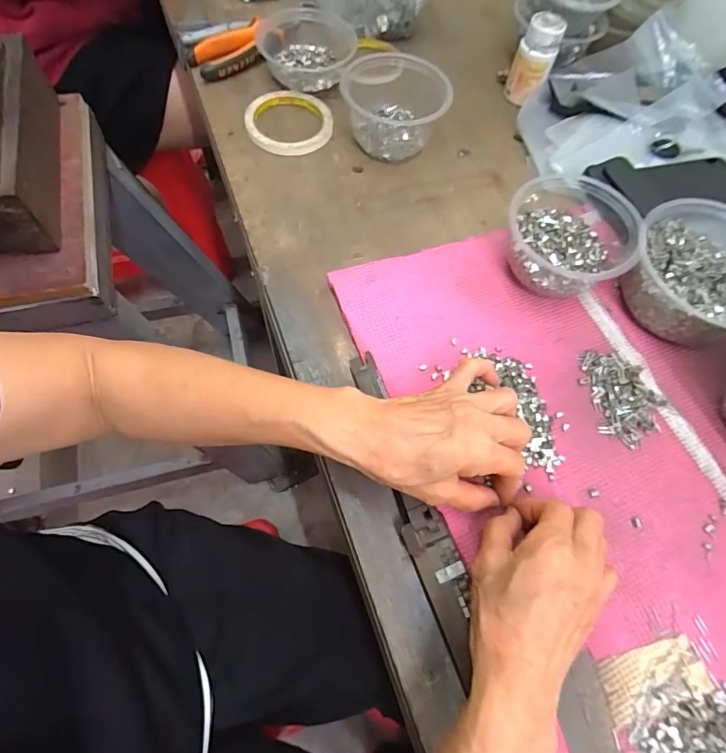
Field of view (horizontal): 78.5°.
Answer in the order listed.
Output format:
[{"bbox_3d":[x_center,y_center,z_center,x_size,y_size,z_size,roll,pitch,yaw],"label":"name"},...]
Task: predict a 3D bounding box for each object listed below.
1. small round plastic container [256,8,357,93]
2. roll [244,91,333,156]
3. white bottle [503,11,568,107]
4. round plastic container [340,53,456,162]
[{"bbox_3d":[-0.066,-0.389,0.529,0.117,0.034,0.108,-7,66,-6],"label":"small round plastic container"},{"bbox_3d":[-0.084,-0.290,0.507,0.096,0.010,0.094,-4,66,-5],"label":"roll"},{"bbox_3d":[0.201,-0.373,0.526,0.044,0.079,0.041,21,66,7],"label":"white bottle"},{"bbox_3d":[0.033,-0.300,0.496,0.112,0.062,0.112,1,65,-2],"label":"round plastic container"}]

